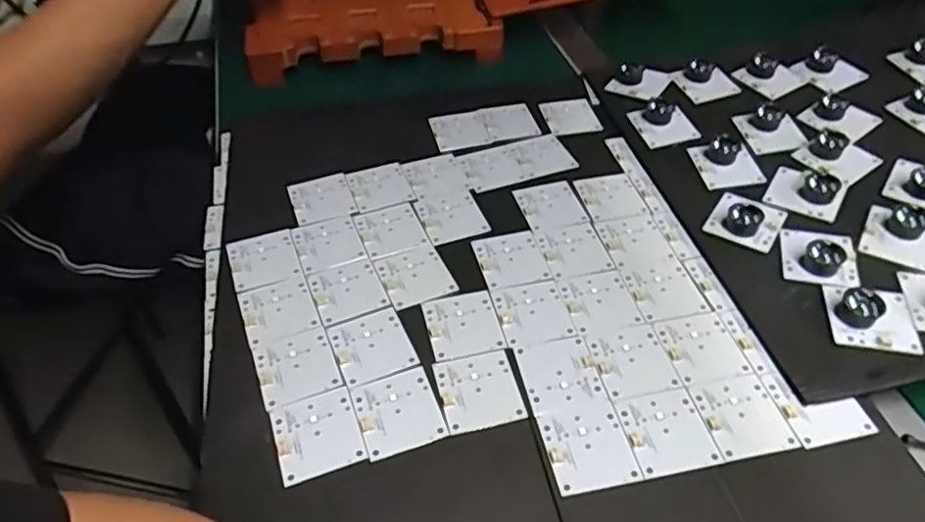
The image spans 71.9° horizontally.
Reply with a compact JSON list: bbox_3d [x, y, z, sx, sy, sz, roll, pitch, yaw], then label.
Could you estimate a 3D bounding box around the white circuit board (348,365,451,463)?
[{"bbox_3d":[-0.036,0.083,0.351,0.044,0.005,0.046,-15,48,-15],"label":"white circuit board"}]

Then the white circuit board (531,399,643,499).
[{"bbox_3d":[0.066,0.097,0.336,0.043,0.004,0.046,-8,46,-9],"label":"white circuit board"}]

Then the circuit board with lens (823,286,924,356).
[{"bbox_3d":[0.246,0.029,0.378,0.047,0.017,0.044,8,46,8],"label":"circuit board with lens"}]

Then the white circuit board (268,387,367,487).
[{"bbox_3d":[-0.078,0.093,0.341,0.043,0.006,0.045,-15,48,-15],"label":"white circuit board"}]

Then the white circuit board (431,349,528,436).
[{"bbox_3d":[0.009,0.073,0.360,0.044,0.004,0.045,-10,50,-9],"label":"white circuit board"}]

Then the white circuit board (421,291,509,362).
[{"bbox_3d":[0.001,0.039,0.390,0.043,0.004,0.046,-10,47,-10],"label":"white circuit board"}]

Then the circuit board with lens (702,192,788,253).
[{"bbox_3d":[0.198,-0.033,0.442,0.045,0.014,0.044,26,51,23],"label":"circuit board with lens"}]

